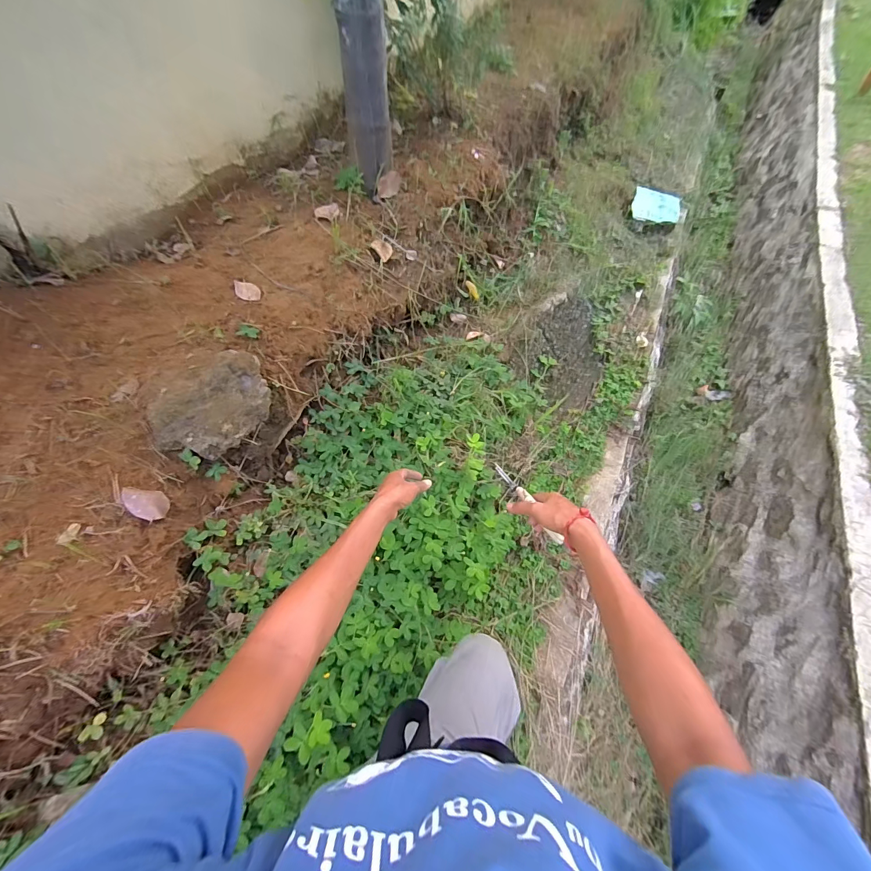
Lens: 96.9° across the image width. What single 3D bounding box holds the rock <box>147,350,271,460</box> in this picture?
[{"bbox_3d":[-0.481,-0.068,0.860,0.146,0.095,0.273,30,63,22],"label":"rock"}]

